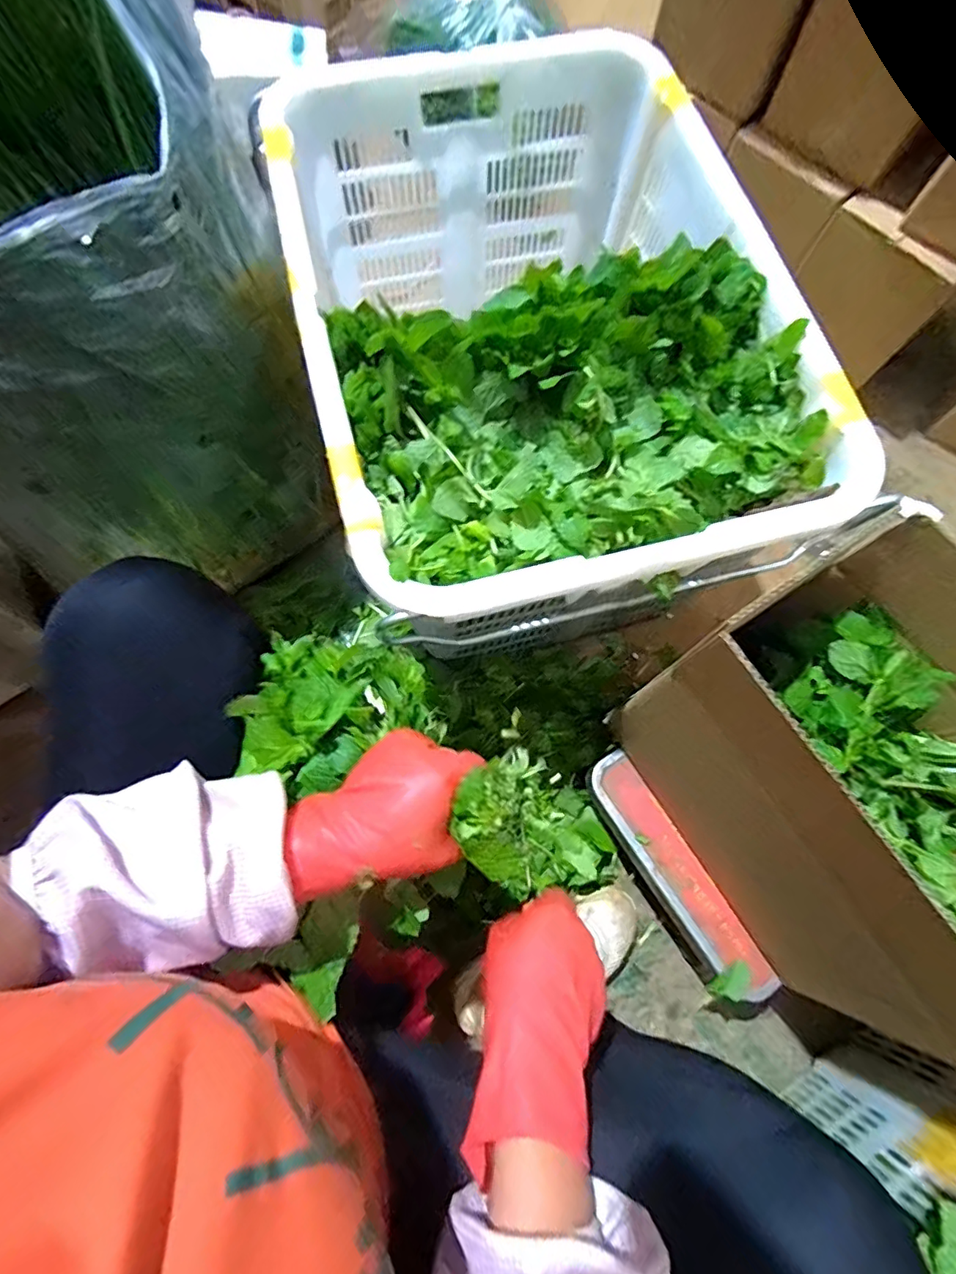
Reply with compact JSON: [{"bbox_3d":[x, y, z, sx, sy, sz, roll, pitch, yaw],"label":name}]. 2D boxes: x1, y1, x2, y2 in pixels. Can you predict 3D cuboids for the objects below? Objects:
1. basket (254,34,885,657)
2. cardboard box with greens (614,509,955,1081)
[{"bbox_3d":[0.057,-0.319,0.650,0.453,0.283,0.645,-15,74,-6],"label":"basket"},{"bbox_3d":[0.331,0.132,0.485,0.216,0.306,0.334,-27,76,-9],"label":"cardboard box with greens"}]

